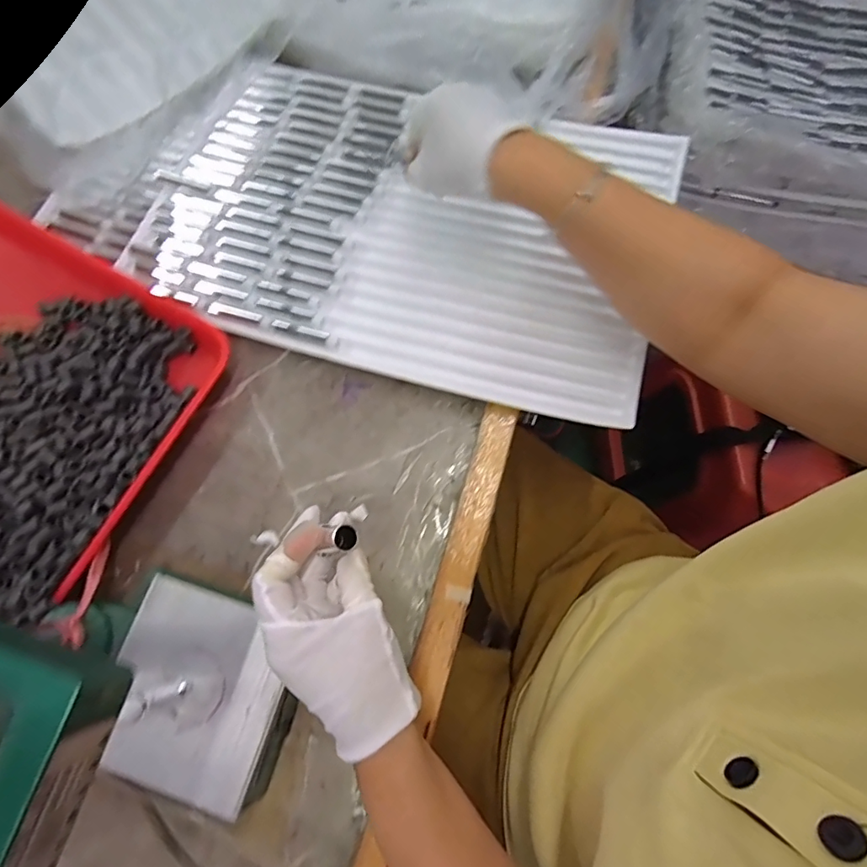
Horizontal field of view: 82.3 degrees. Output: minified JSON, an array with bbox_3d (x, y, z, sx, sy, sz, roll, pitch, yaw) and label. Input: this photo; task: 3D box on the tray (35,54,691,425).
[{"bbox_3d":[-0.064,-0.222,0.490,0.560,0.026,0.319,18,73,6],"label":"tray"}]

